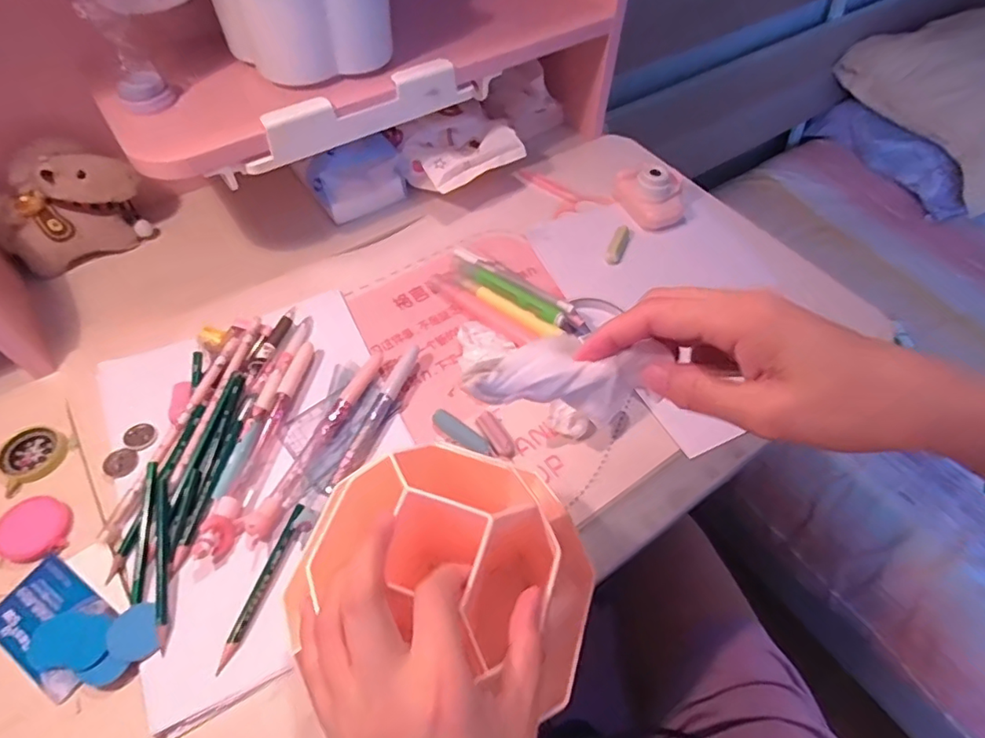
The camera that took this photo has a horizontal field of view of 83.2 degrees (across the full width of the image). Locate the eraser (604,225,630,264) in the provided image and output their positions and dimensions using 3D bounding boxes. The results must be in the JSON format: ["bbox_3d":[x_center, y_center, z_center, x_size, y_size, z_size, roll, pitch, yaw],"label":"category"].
[{"bbox_3d":[0.131,-0.131,0.581,0.017,0.014,0.051,20,56,13],"label":"eraser"}]

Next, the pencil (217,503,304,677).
[{"bbox_3d":[-0.156,0.144,0.376,0.007,0.009,0.110,14,55,9],"label":"pencil"}]

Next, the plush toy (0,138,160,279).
[{"bbox_3d":[-0.403,-0.152,0.523,0.128,0.096,0.047,-33,61,-22],"label":"plush toy"}]

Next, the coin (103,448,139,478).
[{"bbox_3d":[-0.286,0.073,0.428,0.023,0.004,0.022,8,61,-15],"label":"coin"}]

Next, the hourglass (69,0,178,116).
[{"bbox_3d":[-0.288,-0.256,0.430,0.041,0.099,0.041,-18,56,-13],"label":"hourglass"}]

